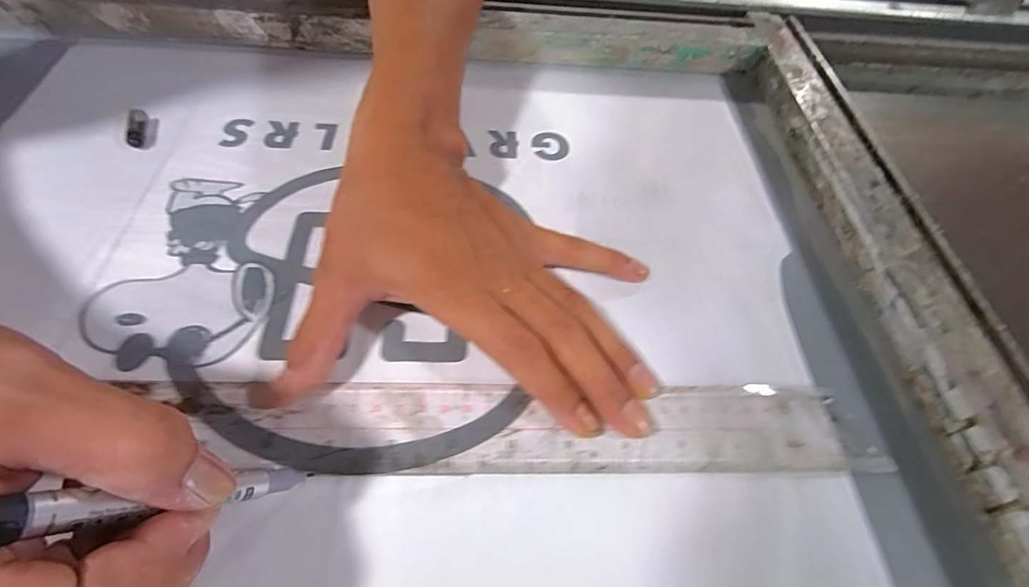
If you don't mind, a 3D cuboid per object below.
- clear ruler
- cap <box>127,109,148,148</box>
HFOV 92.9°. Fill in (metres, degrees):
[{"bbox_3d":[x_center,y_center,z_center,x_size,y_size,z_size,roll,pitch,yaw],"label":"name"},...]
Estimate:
[{"bbox_3d":[0.007,0.060,0.218,0.315,0.004,0.040,2,56,-3],"label":"clear ruler"},{"bbox_3d":[-0.231,-0.100,0.300,0.008,0.009,0.029,-10,58,-12],"label":"cap"}]

